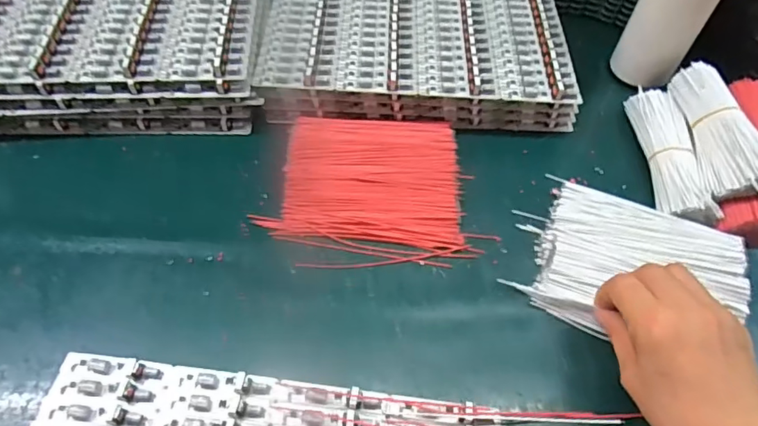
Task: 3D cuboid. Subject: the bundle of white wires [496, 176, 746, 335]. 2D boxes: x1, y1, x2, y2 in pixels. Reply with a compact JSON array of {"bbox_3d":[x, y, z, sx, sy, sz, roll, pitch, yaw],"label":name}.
[{"bbox_3d":[0.196,0.044,0.394,0.158,0.024,0.122,24,62,13],"label":"bundle of white wires"}]

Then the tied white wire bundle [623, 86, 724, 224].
[{"bbox_3d":[0.265,-0.056,0.458,0.042,0.033,0.150,4,55,-1],"label":"tied white wire bundle"}]

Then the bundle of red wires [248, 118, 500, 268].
[{"bbox_3d":[-0.007,-0.028,0.436,0.165,0.017,0.151,1,55,-4],"label":"bundle of red wires"}]

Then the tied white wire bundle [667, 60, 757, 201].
[{"bbox_3d":[0.298,-0.072,0.441,0.048,0.033,0.163,0,55,-4],"label":"tied white wire bundle"}]

